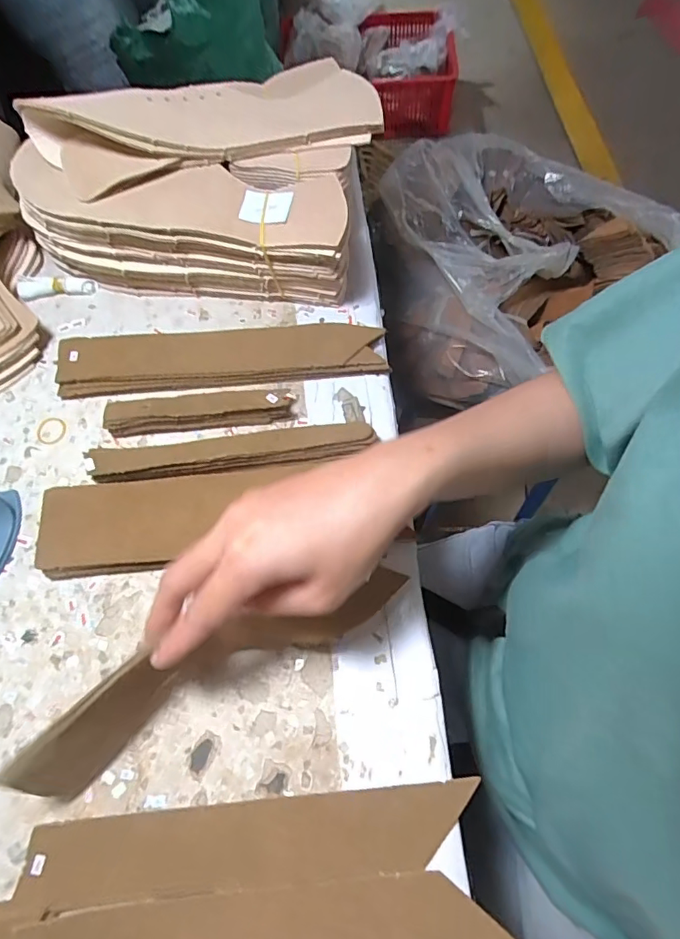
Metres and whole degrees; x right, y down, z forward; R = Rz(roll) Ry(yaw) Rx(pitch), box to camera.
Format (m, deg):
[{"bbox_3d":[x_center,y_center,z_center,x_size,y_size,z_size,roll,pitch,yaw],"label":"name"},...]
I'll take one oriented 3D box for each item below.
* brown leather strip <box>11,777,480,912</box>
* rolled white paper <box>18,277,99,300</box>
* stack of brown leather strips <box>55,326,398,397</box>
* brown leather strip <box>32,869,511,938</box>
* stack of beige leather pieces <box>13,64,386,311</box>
[{"bbox_3d":[-0.048,0.198,0.273,0.233,0.004,0.039,-6,64,0],"label":"brown leather strip"},{"bbox_3d":[-0.239,-0.154,0.433,0.063,0.014,0.014,-5,64,0],"label":"rolled white paper"},{"bbox_3d":[-0.091,-0.084,0.392,0.241,0.021,0.042,-3,64,1],"label":"stack of brown leather strips"},{"bbox_3d":[-0.036,0.232,0.255,0.230,0.006,0.039,-5,64,0],"label":"brown leather strip"},{"bbox_3d":[-0.109,-0.242,0.409,0.255,0.096,0.175,7,65,5],"label":"stack of beige leather pieces"}]

